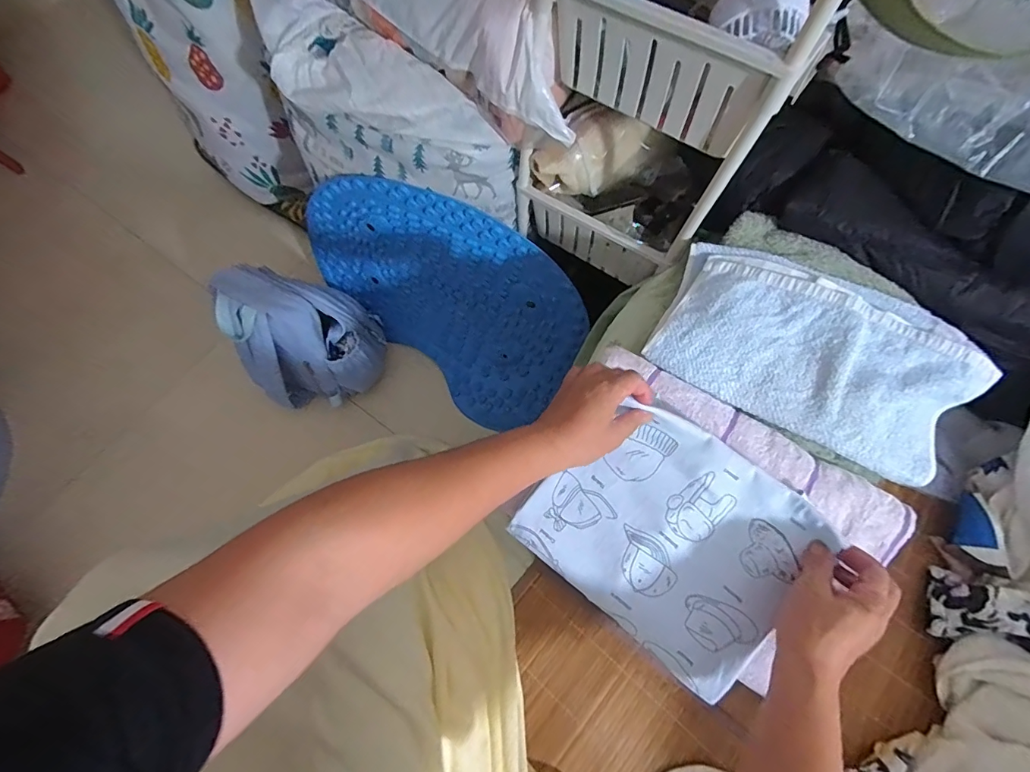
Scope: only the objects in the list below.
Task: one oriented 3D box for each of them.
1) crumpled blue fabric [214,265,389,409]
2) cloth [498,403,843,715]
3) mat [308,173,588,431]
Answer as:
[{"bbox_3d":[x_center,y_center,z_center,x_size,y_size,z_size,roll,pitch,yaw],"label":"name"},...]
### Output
[{"bbox_3d":[-0.412,-0.093,0.904,0.234,0.273,0.190,-3,69,2],"label":"crumpled blue fabric"},{"bbox_3d":[0.157,0.146,0.447,0.257,0.071,0.197,36,75,15],"label":"cloth"},{"bbox_3d":[-0.152,-0.162,0.883,0.591,0.449,0.099,32,56,-5],"label":"mat"}]

